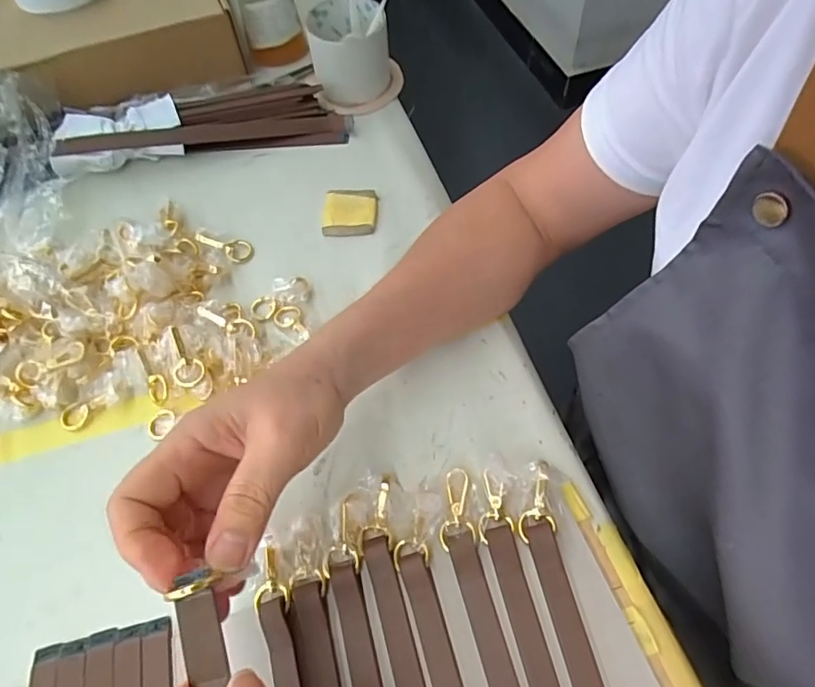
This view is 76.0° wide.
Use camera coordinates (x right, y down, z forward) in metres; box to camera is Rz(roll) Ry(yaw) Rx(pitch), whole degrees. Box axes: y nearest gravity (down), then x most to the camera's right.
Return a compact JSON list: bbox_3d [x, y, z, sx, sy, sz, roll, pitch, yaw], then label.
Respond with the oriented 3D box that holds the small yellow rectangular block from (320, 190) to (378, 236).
[{"bbox_3d":[-0.052,-0.119,0.471,0.048,0.013,0.049,-1,57,4],"label":"small yellow rectangular block"}]

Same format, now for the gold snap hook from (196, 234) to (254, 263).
[{"bbox_3d":[-0.158,-0.085,0.453,0.048,0.011,0.022,19,59,-8],"label":"gold snap hook"}]

